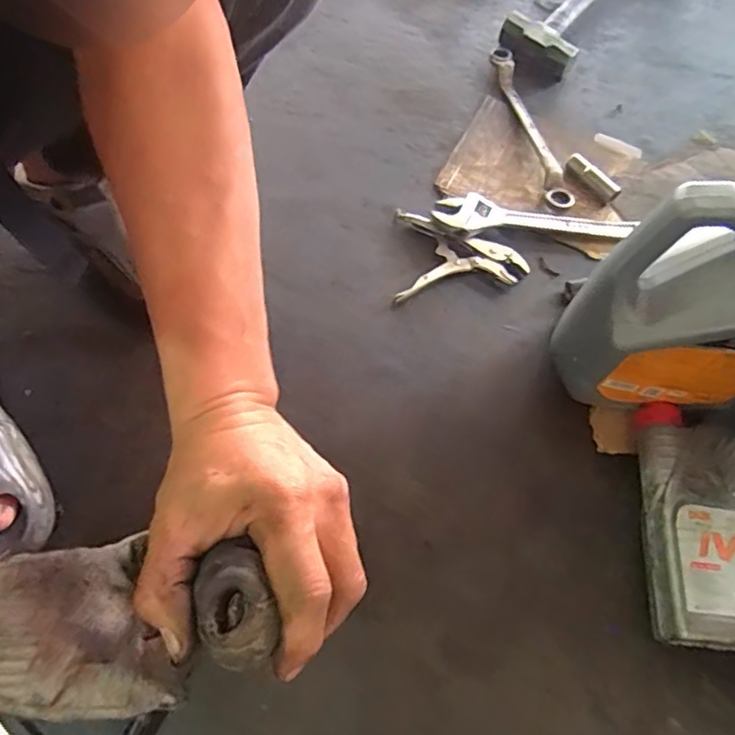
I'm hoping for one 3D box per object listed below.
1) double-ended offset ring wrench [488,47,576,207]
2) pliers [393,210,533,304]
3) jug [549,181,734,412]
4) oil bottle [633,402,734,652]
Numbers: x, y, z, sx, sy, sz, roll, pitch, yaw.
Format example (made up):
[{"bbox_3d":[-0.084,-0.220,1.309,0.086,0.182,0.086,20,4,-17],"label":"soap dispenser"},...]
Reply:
[{"bbox_3d":[0.226,-0.339,0.845,0.029,0.023,0.295,-11,66,-7],"label":"double-ended offset ring wrench"},{"bbox_3d":[0.116,-0.140,0.750,0.159,0.019,0.120,0,65,-2],"label":"pliers"},{"bbox_3d":[0.299,-0.039,0.571,0.192,0.272,0.096,4,66,-1],"label":"jug"},{"bbox_3d":[0.326,0.153,0.598,0.108,0.057,0.225,7,65,1],"label":"oil bottle"}]

